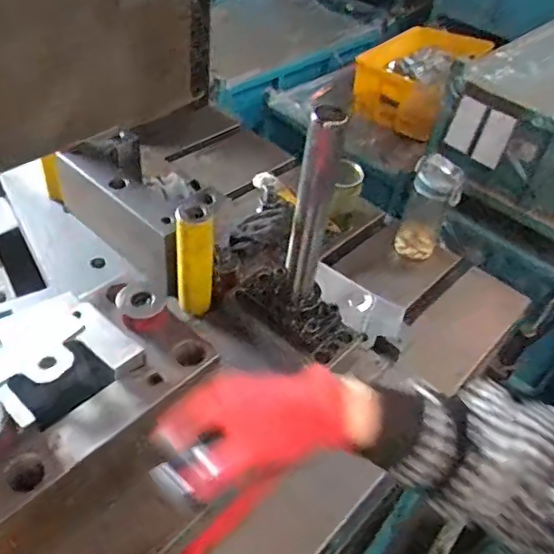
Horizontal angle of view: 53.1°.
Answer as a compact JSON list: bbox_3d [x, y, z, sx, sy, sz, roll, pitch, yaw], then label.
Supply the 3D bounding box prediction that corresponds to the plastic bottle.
[{"bbox_3d":[0.259,-0.122,0.943,0.078,0.175,0.077,20,45,13],"label":"plastic bottle"}]

